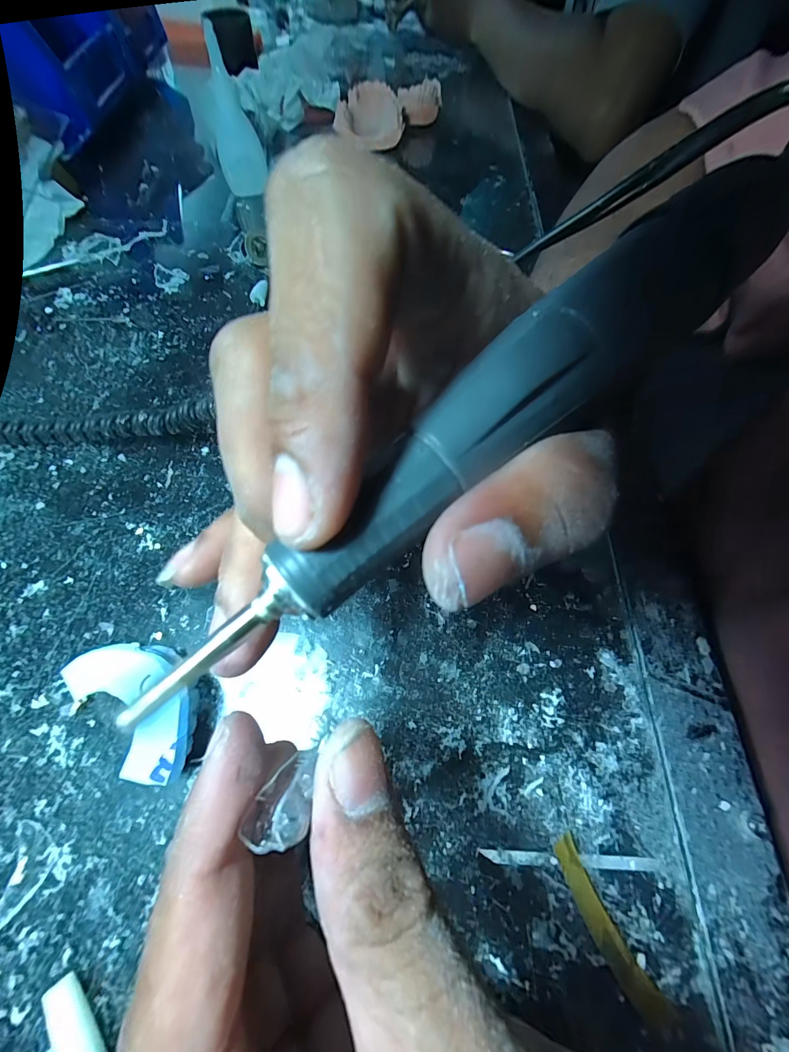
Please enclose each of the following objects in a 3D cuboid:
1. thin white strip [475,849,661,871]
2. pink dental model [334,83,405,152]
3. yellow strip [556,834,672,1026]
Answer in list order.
[{"bbox_3d":[0.060,0.115,0.128,0.060,0.004,0.004,3,64,-1],"label":"thin white strip"},{"bbox_3d":[-0.025,-0.390,0.353,0.061,0.028,0.054,-5,64,-5],"label":"pink dental model"},{"bbox_3d":[0.068,0.129,0.119,0.010,0.004,0.050,-26,67,-14],"label":"yellow strip"}]

